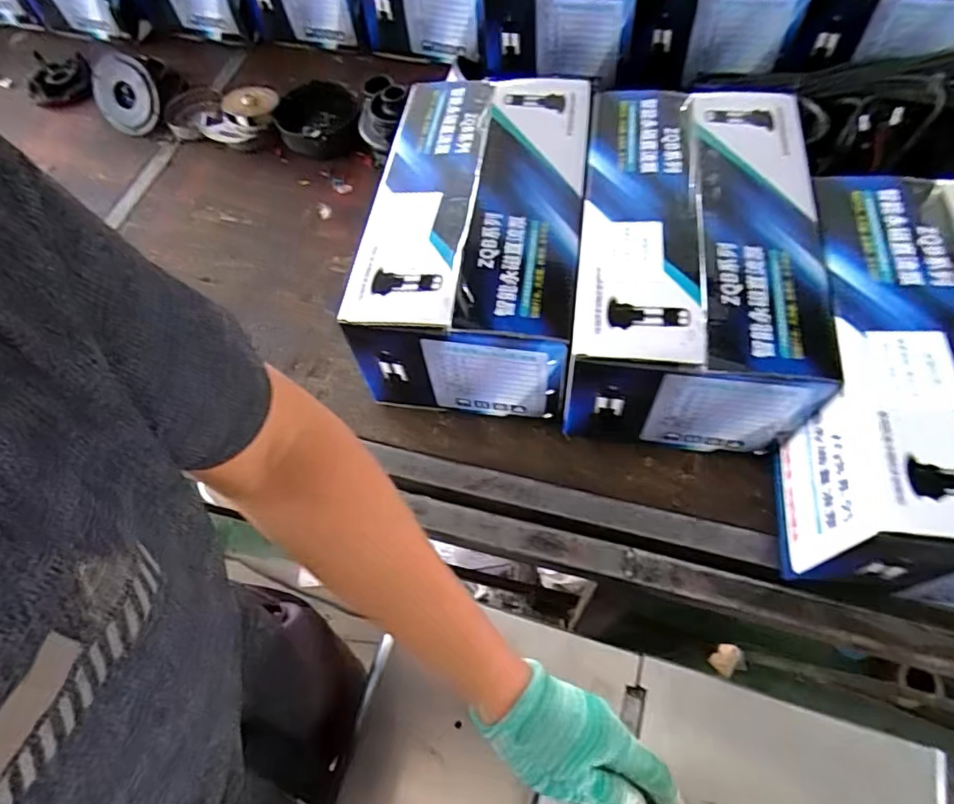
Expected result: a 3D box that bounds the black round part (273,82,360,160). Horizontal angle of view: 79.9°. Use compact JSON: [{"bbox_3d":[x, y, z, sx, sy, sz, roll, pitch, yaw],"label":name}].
[{"bbox_3d":[-0.270,-0.476,0.967,0.148,0.057,0.142,-10,65,-3],"label":"black round part"}]

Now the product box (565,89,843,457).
[{"bbox_3d":[0.236,-0.167,0.664,0.239,0.163,0.408,8,65,5],"label":"product box"}]

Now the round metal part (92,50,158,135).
[{"bbox_3d":[-0.609,-0.530,0.982,0.126,0.119,0.025,15,26,8],"label":"round metal part"}]

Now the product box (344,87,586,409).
[{"bbox_3d":[0.003,-0.200,0.709,0.238,0.178,0.397,8,65,5],"label":"product box"}]

